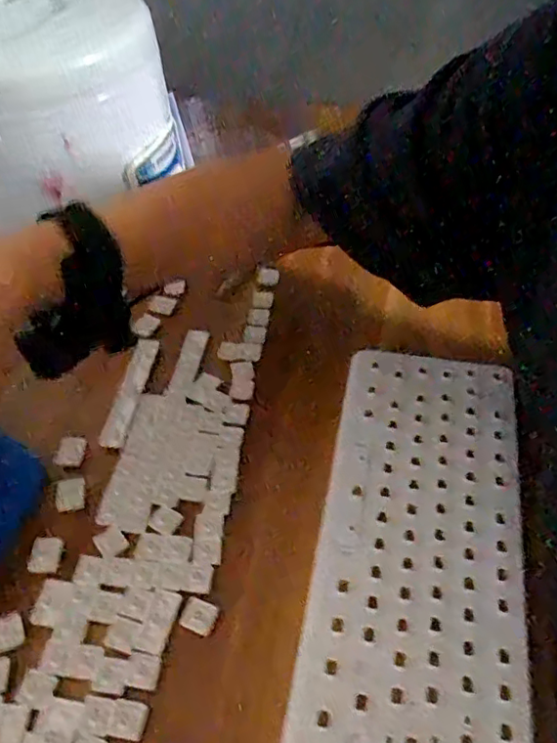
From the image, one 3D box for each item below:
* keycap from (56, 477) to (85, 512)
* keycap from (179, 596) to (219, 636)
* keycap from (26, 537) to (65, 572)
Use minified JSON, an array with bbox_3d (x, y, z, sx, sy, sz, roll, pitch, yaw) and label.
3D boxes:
[{"bbox_3d":[-0.150,0.088,0.410,0.019,0.006,0.025,-9,51,-3],"label":"keycap"},{"bbox_3d":[-0.049,0.150,0.352,0.021,0.004,0.019,14,53,15],"label":"keycap"},{"bbox_3d":[-0.155,0.122,0.382,0.021,0.004,0.024,-1,51,3],"label":"keycap"}]

